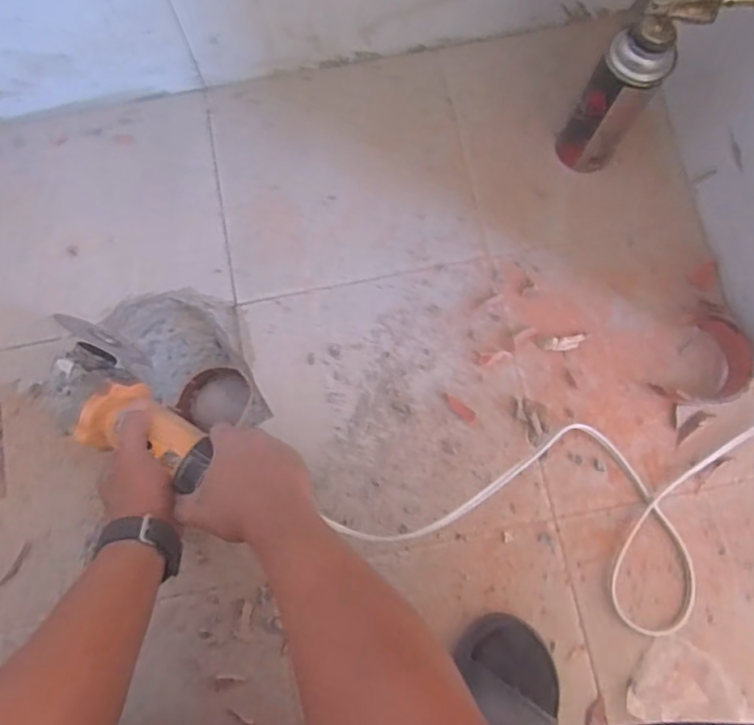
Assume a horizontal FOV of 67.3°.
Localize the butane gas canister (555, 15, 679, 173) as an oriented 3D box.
[{"bbox_3d":[0.251,-0.282,0.600,0.068,0.182,0.067,0,78,1],"label":"butane gas canister"}]

